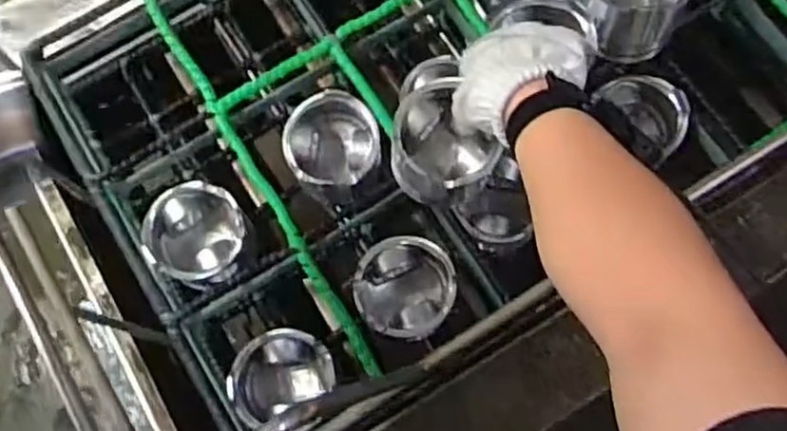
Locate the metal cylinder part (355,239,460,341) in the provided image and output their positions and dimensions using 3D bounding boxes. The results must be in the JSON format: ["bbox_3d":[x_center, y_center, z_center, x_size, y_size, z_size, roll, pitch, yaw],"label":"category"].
[{"bbox_3d":[0.010,0.068,0.681,0.088,0.054,0.089,0,75,1],"label":"metal cylinder part"}]

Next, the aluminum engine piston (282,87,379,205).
[{"bbox_3d":[-0.060,-0.065,0.728,0.092,0.072,0.095,0,75,1],"label":"aluminum engine piston"}]

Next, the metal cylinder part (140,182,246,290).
[{"bbox_3d":[-0.186,0.019,0.708,0.086,0.070,0.091,0,75,1],"label":"metal cylinder part"}]

